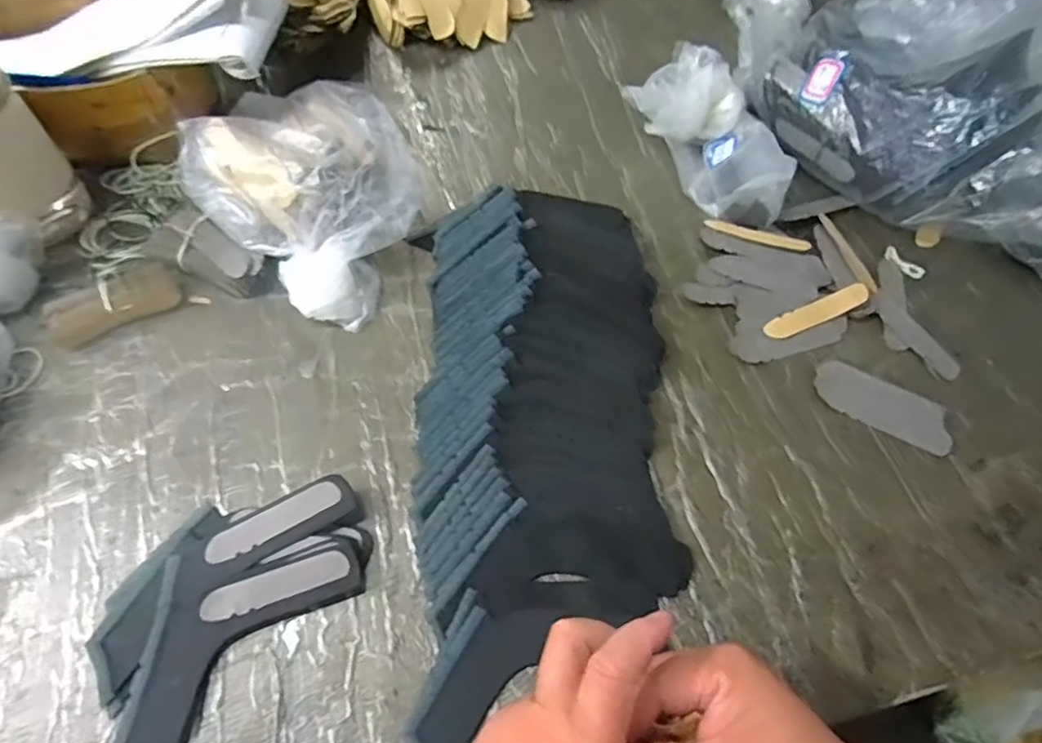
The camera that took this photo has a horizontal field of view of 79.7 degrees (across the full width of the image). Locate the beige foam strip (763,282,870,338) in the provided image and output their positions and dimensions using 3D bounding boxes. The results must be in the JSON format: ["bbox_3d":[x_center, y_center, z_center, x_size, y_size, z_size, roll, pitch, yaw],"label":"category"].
[{"bbox_3d":[0.228,-0.046,0.479,0.083,0.006,0.018,-23,64,-1],"label":"beige foam strip"}]

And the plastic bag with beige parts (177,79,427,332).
[{"bbox_3d":[-0.143,-0.156,0.495,0.188,0.072,0.189,41,67,18],"label":"plastic bag with beige parts"}]

